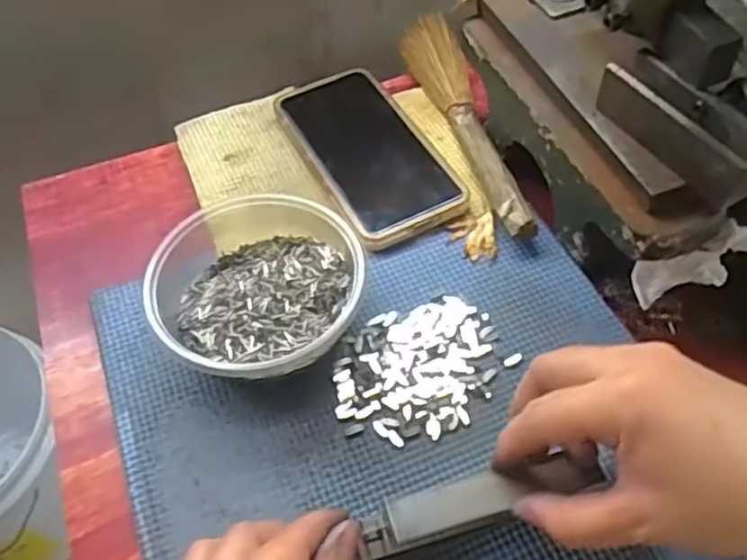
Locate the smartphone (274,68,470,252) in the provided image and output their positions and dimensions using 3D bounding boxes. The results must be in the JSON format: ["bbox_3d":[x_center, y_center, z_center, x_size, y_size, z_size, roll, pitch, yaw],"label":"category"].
[{"bbox_3d":[-0.006,-0.090,0.471,0.075,0.009,0.160,-23,56,-14],"label":"smartphone"}]

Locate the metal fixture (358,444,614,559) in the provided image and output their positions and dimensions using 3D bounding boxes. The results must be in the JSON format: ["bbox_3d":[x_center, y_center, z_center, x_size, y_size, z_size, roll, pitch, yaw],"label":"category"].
[{"bbox_3d":[0.047,0.099,0.311,0.106,0.025,0.023,-17,54,-4],"label":"metal fixture"}]

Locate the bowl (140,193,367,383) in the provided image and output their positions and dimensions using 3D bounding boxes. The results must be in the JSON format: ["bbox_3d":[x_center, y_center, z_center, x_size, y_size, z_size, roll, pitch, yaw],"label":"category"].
[{"bbox_3d":[-0.065,0.007,0.384,0.102,0.046,0.107,-1,53,2],"label":"bowl"}]

